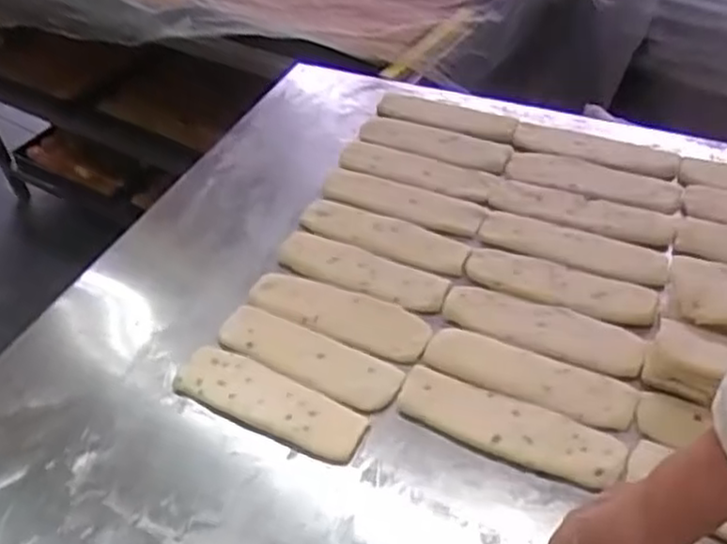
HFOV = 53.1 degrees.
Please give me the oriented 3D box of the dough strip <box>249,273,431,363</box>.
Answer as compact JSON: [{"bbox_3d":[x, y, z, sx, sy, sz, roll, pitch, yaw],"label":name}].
[{"bbox_3d":[-0.025,0.039,0.727,0.186,0.010,0.064,15,49,20],"label":"dough strip"}]

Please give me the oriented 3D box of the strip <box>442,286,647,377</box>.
[{"bbox_3d":[0.171,0.054,0.701,0.187,0.007,0.057,15,49,20],"label":"strip"}]

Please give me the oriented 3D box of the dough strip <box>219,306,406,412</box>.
[{"bbox_3d":[-0.054,0.078,0.691,0.183,0.010,0.055,18,50,23],"label":"dough strip"}]

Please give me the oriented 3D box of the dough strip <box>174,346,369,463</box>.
[{"bbox_3d":[-0.088,0.117,0.661,0.187,0.006,0.057,19,50,24],"label":"dough strip"}]

